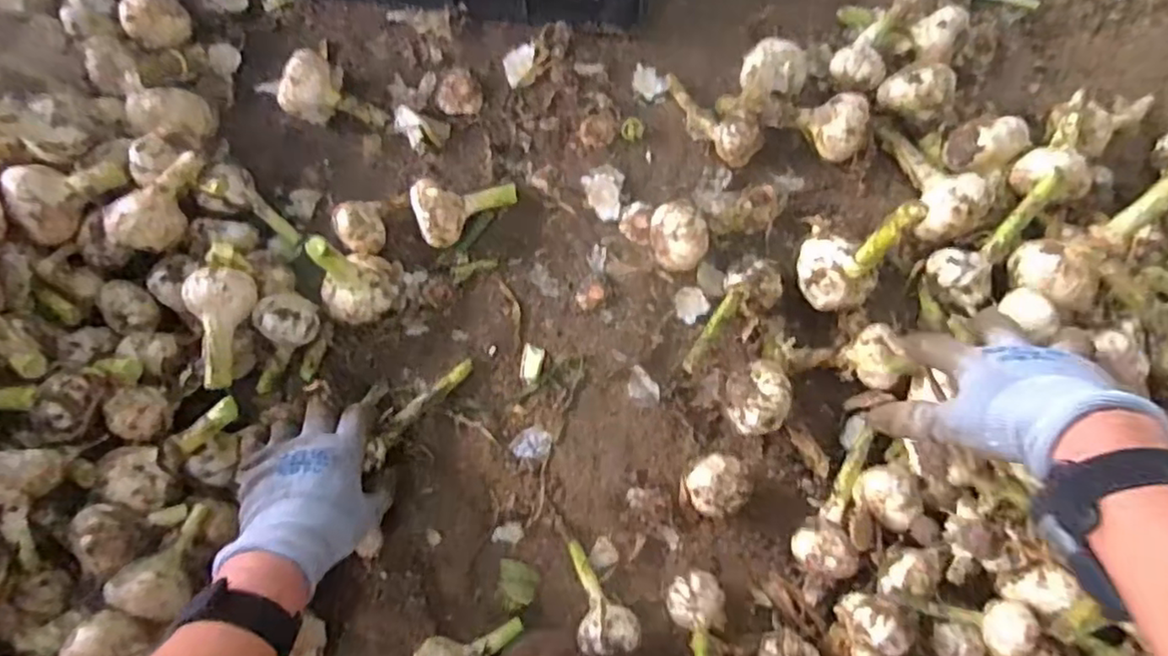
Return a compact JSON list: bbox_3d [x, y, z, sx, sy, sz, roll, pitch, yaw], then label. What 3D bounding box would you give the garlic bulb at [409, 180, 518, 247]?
[{"bbox_3d":[-0.110,-0.113,0.559,0.088,0.056,0.052,-42,82,-7],"label":"garlic bulb"}]

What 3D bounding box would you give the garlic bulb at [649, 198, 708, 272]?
[{"bbox_3d":[0.082,-0.080,0.547,0.052,0.060,0.056,-41,81,-7],"label":"garlic bulb"}]

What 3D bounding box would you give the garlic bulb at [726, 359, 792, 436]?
[{"bbox_3d":[0.139,0.057,0.510,0.051,0.051,0.056,-13,79,-2],"label":"garlic bulb"}]

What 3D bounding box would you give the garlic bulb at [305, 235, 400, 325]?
[{"bbox_3d":[-0.189,-0.037,0.522,0.058,0.092,0.065,26,80,5],"label":"garlic bulb"}]

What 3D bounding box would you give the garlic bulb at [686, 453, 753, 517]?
[{"bbox_3d":[0.106,0.126,0.509,0.045,0.042,0.048,0,77,1],"label":"garlic bulb"}]

